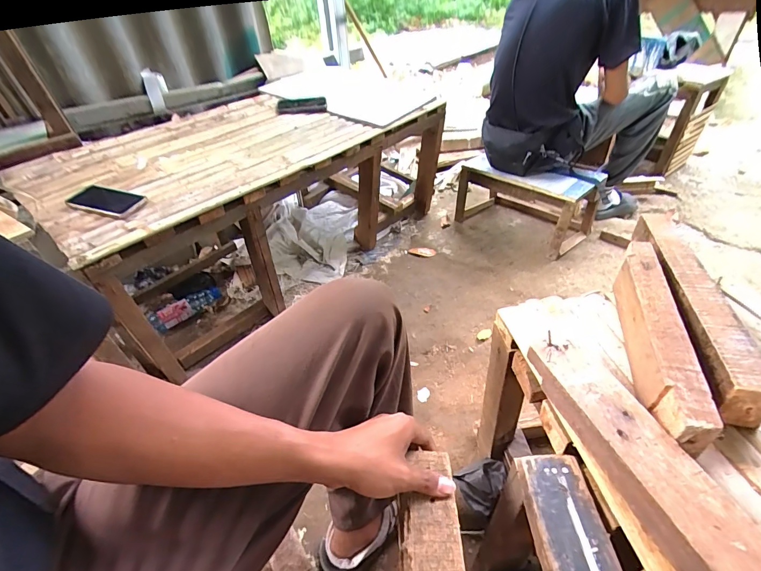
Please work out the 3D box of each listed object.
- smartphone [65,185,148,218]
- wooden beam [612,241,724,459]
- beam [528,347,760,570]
[{"bbox_3d":[-0.534,-0.166,0.715,0.158,0.010,0.065,13,57,17],"label":"smartphone"},{"bbox_3d":[0.327,0.046,0.442,0.049,0.049,0.307,10,43,18],"label":"wooden beam"},{"bbox_3d":[0.243,0.163,0.327,0.069,0.040,0.298,-12,41,-7],"label":"beam"}]

